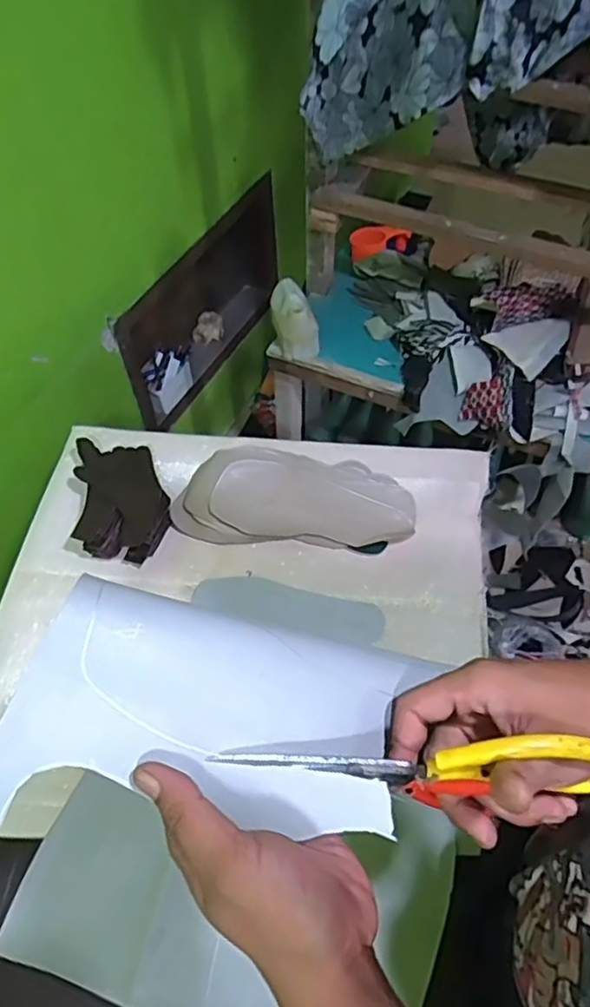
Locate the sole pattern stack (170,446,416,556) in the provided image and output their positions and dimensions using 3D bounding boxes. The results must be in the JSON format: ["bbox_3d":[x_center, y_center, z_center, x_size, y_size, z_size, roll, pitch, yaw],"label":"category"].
[{"bbox_3d":[0.000,-0.007,0.878,0.322,0.047,0.139,3,55,5],"label":"sole pattern stack"}]

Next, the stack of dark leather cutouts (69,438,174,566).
[{"bbox_3d":[-0.230,-0.011,0.862,0.117,0.062,0.175,-8,54,-3],"label":"stack of dark leather cutouts"}]

